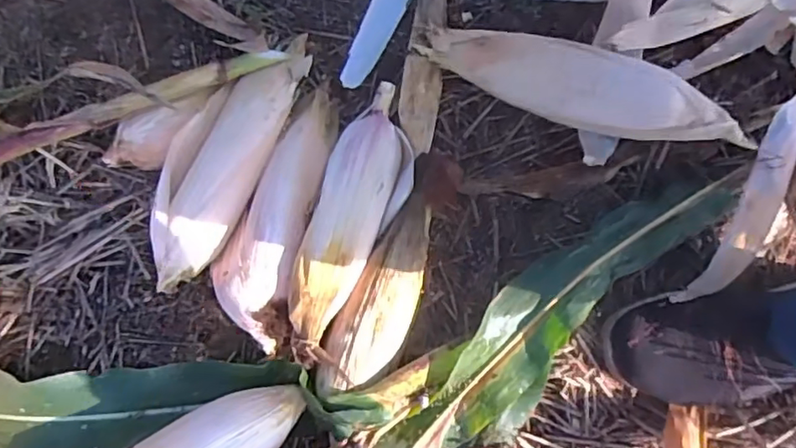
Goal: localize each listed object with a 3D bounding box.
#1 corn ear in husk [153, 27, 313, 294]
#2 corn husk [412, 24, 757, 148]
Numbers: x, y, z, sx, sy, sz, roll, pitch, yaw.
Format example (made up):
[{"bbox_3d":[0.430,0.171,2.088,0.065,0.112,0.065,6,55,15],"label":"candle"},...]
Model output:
[{"bbox_3d":[-0.161,-0.064,0.554,0.079,0.046,0.259,25,80,6],"label":"corn ear in husk"},{"bbox_3d":[0.165,-0.128,0.557,0.292,0.058,0.066,12,79,3],"label":"corn husk"}]

